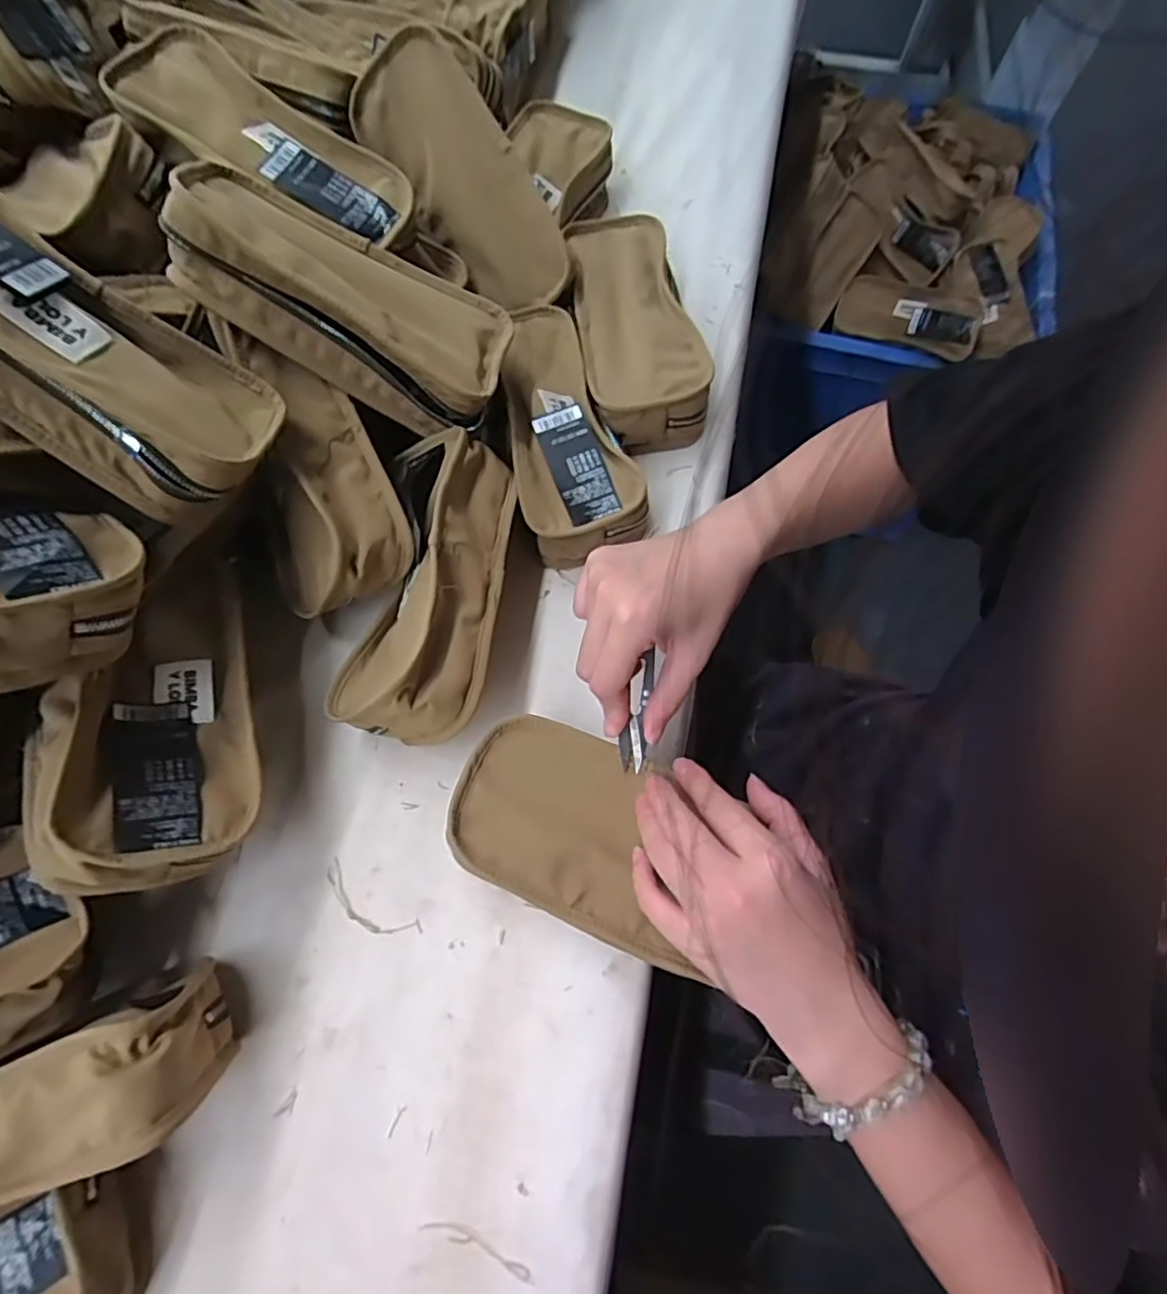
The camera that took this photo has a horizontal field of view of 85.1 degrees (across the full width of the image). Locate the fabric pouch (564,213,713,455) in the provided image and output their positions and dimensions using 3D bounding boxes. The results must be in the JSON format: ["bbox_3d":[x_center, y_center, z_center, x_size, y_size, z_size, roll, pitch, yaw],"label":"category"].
[{"bbox_3d":[0.037,-0.241,0.489,0.086,0.053,0.187,-8,69,-3],"label":"fabric pouch"}]

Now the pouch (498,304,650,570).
[{"bbox_3d":[-0.022,-0.154,0.447,0.077,0.044,0.189,-19,71,-8],"label":"pouch"}]

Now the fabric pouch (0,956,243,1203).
[{"bbox_3d":[-0.261,0.224,0.299,0.170,0.086,0.063,-25,71,-9],"label":"fabric pouch"}]

